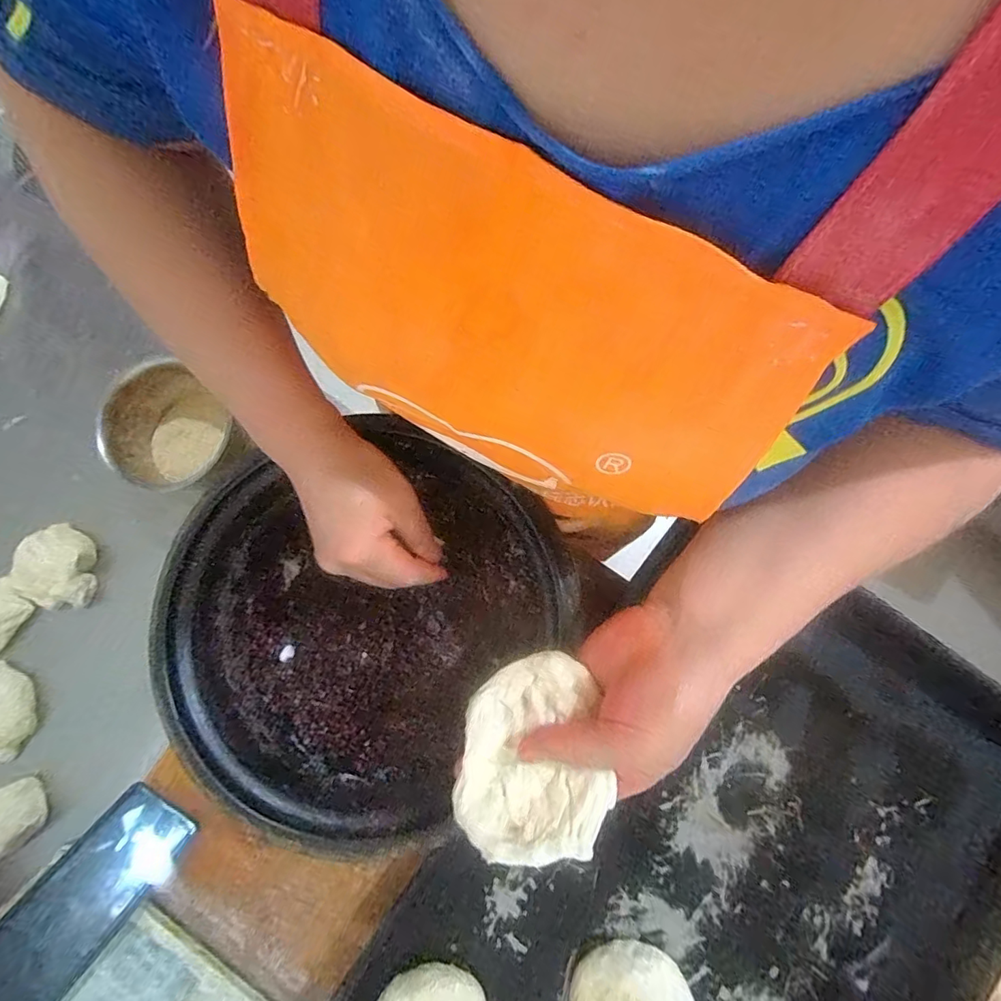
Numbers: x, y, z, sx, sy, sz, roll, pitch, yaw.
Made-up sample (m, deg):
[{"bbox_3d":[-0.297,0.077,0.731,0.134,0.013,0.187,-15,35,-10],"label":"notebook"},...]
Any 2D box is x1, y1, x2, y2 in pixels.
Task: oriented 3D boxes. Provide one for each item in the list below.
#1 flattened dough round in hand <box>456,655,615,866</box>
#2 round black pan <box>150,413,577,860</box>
[{"bbox_3d":[0.016,0.138,0.273,0.079,0.023,0.097,-3,76,-2],"label":"flattened dough round in hand"},{"bbox_3d":[-0.108,0.090,0.385,0.250,0.115,0.265,0,81,1],"label":"round black pan"}]

